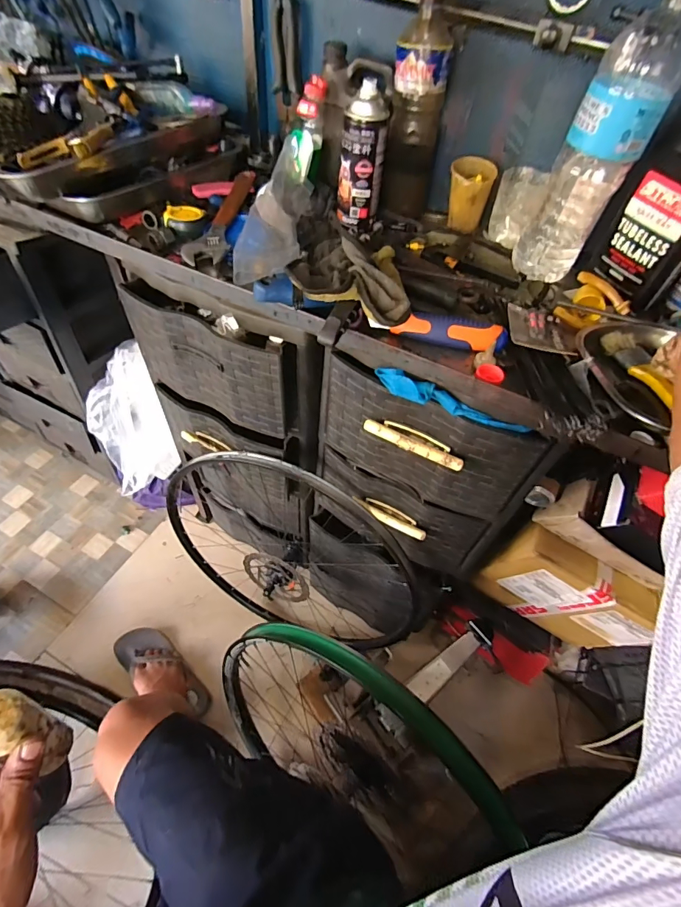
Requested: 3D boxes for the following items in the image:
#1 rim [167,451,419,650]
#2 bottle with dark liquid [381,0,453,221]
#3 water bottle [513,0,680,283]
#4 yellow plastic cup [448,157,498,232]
[{"bbox_3d":[-0.116,0.241,0.924,0.573,0.584,0.155,31,56,17],"label":"rim"},{"bbox_3d":[0.114,-0.500,0.644,0.079,0.241,0.075,14,53,5],"label":"bottle with dark liquid"},{"bbox_3d":[0.320,-0.369,0.533,0.088,0.293,0.093,22,54,11],"label":"water bottle"},{"bbox_3d":[0.203,-0.413,0.681,0.068,0.090,0.059,14,53,5],"label":"yellow plastic cup"}]

